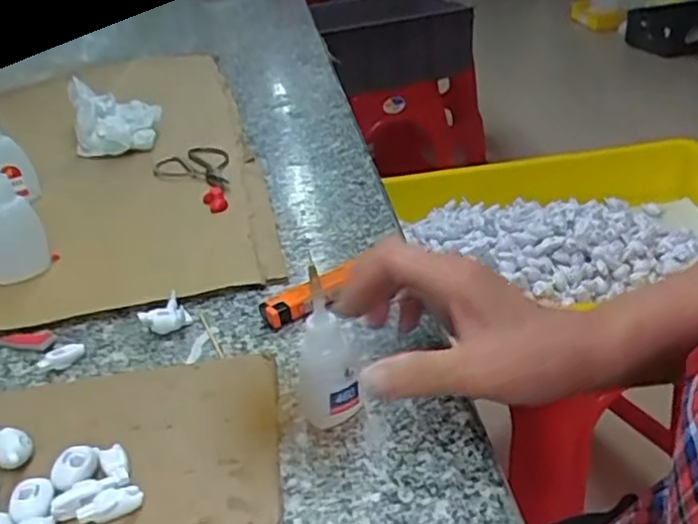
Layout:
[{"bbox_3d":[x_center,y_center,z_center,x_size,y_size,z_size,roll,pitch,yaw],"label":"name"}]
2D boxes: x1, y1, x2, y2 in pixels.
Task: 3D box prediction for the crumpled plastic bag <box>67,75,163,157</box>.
[{"bbox_3d":[-0.252,-0.162,0.724,0.087,0.065,0.080,-16,34,-8],"label":"crumpled plastic bag"}]

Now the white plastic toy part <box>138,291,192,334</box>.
[{"bbox_3d":[-0.122,0.037,0.441,0.022,0.018,0.031,24,46,40],"label":"white plastic toy part"}]

